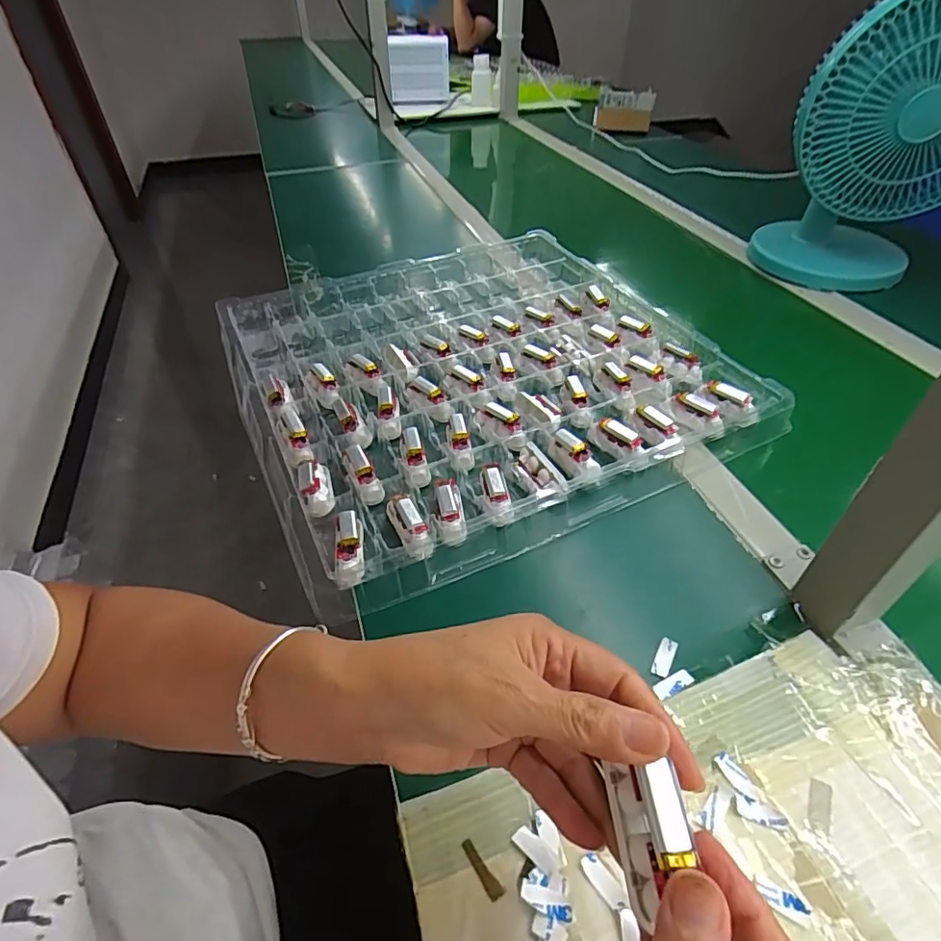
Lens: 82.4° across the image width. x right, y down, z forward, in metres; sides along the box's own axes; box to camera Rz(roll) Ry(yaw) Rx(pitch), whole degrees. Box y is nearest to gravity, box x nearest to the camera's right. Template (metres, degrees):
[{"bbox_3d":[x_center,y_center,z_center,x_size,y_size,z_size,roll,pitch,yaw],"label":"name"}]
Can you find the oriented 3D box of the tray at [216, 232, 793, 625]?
[{"bbox_3d":[-0.001,-0.125,0.591,0.475,0.033,0.487,-20,48,-19],"label":"tray"}]

